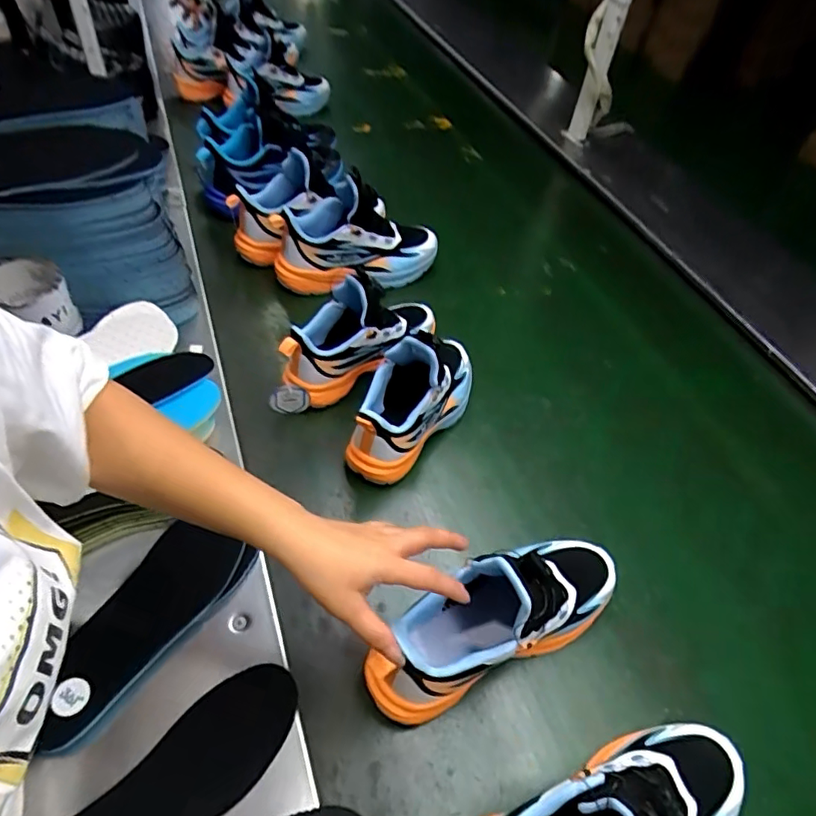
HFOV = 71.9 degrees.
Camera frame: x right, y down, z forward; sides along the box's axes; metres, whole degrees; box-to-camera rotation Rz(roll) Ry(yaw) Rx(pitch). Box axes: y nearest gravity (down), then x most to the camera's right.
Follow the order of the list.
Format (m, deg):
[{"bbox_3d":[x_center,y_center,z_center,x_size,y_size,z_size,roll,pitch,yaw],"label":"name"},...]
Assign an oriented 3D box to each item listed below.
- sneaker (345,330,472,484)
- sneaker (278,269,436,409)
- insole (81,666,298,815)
[{"bbox_3d":[0.011,-0.021,0.652,0.074,0.149,0.209,29,54,20],"label":"sneaker"},{"bbox_3d":[-0.062,-0.104,0.729,0.091,0.134,0.225,32,55,22],"label":"sneaker"},{"bbox_3d":[-0.185,0.296,0.426,0.233,0.008,0.073,-37,72,-29],"label":"insole"}]

